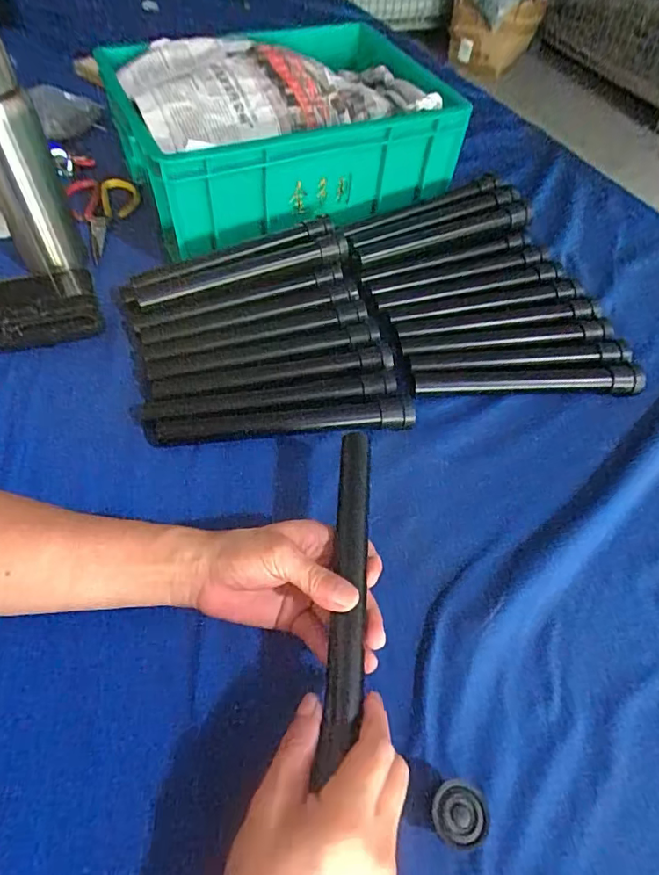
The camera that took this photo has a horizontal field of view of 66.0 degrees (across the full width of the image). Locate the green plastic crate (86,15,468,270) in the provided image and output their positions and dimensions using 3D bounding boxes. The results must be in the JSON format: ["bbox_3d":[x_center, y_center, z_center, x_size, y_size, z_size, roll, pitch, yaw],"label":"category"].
[{"bbox_3d":[-0.059,-0.411,0.669,0.411,0.153,0.270,-23,62,-19],"label":"green plastic crate"}]

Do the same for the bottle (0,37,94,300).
[{"bbox_3d":[-0.318,-0.273,0.524,0.072,0.257,0.083,-28,64,-22],"label":"bottle"}]

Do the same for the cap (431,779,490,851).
[{"bbox_3d":[0.081,0.239,0.323,0.037,0.029,0.034,2,57,-4],"label":"cap"}]

